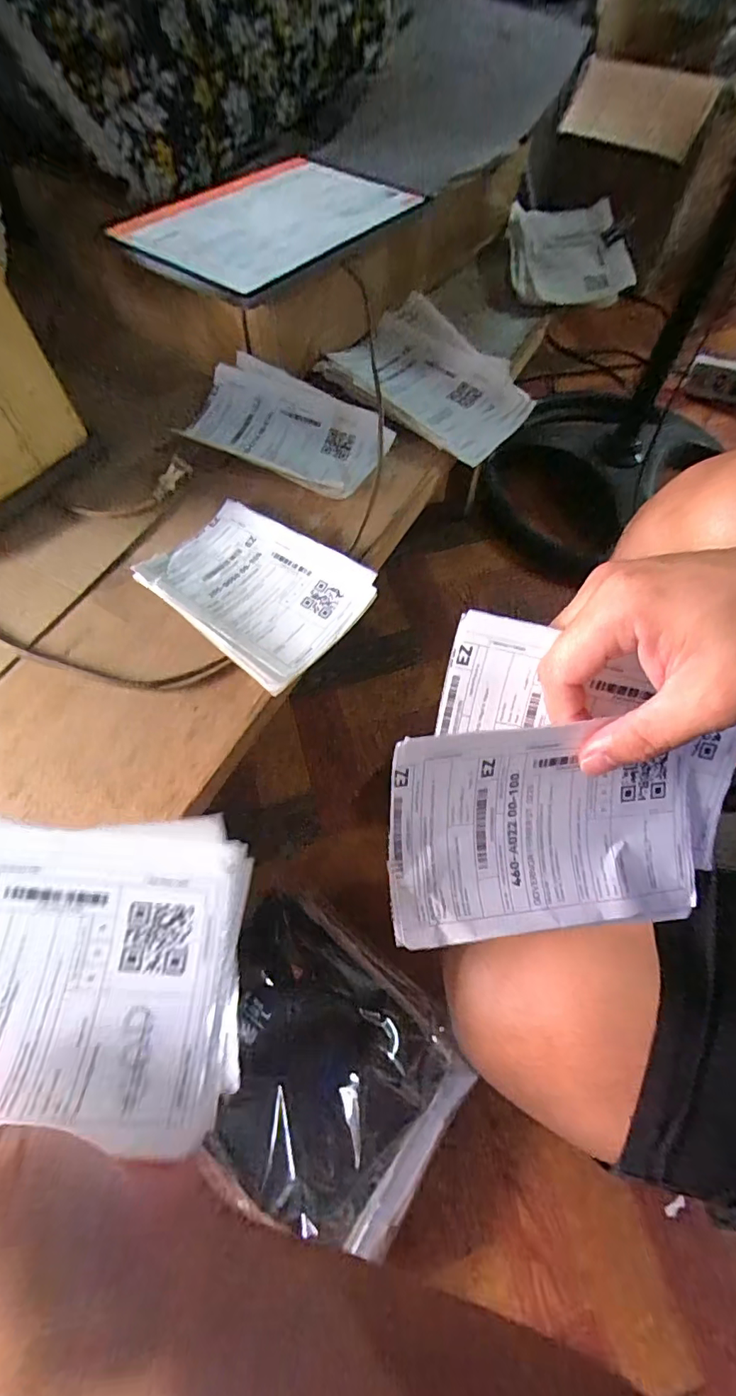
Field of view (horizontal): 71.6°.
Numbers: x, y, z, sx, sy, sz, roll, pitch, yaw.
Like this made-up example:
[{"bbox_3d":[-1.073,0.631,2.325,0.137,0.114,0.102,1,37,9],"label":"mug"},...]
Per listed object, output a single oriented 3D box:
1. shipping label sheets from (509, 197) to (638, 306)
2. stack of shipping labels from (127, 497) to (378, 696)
[{"bbox_3d":[0.223,-0.495,0.565,0.133,0.037,0.171,4,63,3],"label":"shipping label sheets"},{"bbox_3d":[-0.081,-0.083,0.371,0.155,0.017,0.108,38,69,18],"label":"stack of shipping labels"}]

